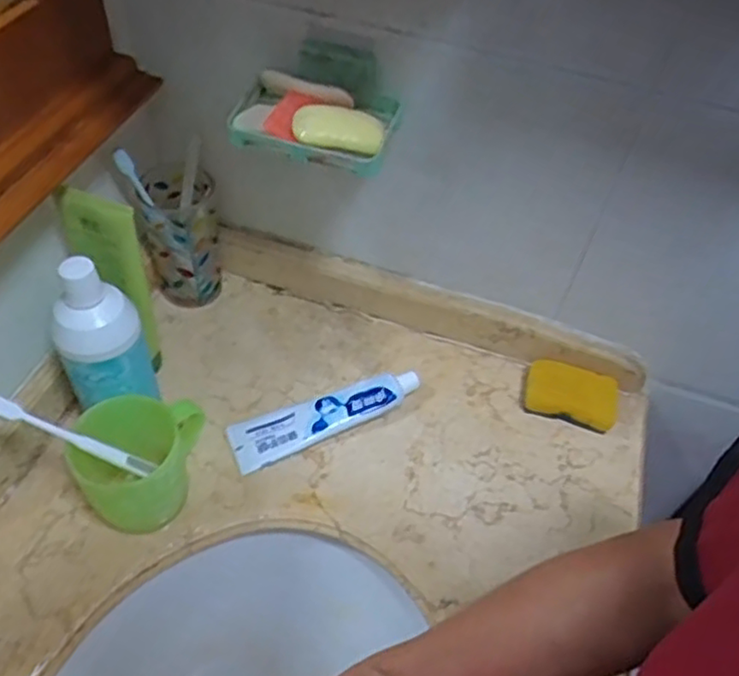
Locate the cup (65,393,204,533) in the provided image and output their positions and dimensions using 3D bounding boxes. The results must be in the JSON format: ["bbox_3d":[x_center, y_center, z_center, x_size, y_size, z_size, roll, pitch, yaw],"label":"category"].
[{"bbox_3d":[-0.194,0.112,0.571,0.088,0.097,0.103,4,50,-2],"label":"cup"}]

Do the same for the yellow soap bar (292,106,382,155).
[{"bbox_3d":[-0.025,-0.165,0.532,0.070,0.022,0.034,4,50,-2],"label":"yellow soap bar"}]

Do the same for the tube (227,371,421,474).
[{"bbox_3d":[-0.041,0.074,0.666,0.192,0.030,0.051,-17,54,-18],"label":"tube"}]

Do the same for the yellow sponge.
[{"bbox_3d":[0.213,0.058,0.710,0.096,0.032,0.059,14,51,6],"label":"yellow sponge"}]

